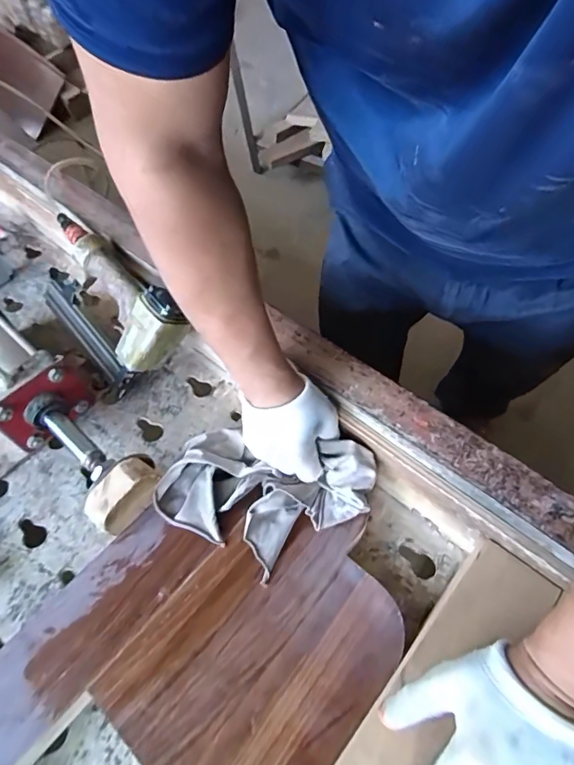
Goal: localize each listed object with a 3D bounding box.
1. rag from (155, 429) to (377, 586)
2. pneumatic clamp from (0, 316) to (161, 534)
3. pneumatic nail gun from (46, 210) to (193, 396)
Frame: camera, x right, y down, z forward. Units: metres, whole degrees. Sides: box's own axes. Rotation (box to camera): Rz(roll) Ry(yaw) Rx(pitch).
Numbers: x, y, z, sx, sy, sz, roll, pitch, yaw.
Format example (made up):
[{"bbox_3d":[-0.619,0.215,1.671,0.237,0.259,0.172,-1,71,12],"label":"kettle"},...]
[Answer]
[{"bbox_3d":[-0.023,0.108,0.492,0.192,0.047,0.153,26,63,19],"label":"rag"},{"bbox_3d":[-0.311,0.037,0.566,0.388,0.119,0.165,39,66,25],"label":"pneumatic clamp"},{"bbox_3d":[-0.253,-0.104,0.642,0.268,0.163,0.056,43,29,26],"label":"pneumatic nail gun"}]

